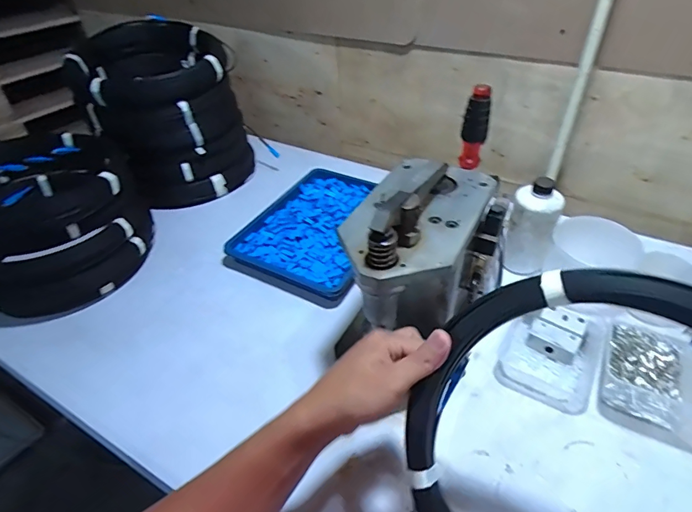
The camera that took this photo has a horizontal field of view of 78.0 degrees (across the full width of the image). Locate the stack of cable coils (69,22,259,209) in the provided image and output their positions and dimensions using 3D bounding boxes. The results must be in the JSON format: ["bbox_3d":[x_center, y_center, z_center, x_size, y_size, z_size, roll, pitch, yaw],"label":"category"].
[{"bbox_3d":[-0.386,-0.306,0.919,0.279,0.298,0.319,-27,46,-26],"label":"stack of cable coils"}]

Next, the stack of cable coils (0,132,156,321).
[{"bbox_3d":[-0.487,-0.055,0.713,0.280,0.211,0.280,-23,45,-23],"label":"stack of cable coils"}]

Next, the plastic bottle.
[{"bbox_3d":[0.295,-0.048,0.680,0.068,0.150,0.058,17,44,21],"label":"plastic bottle"}]

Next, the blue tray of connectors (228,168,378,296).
[{"bbox_3d":[-0.036,-0.063,0.828,0.235,0.035,0.325,20,45,23],"label":"blue tray of connectors"}]

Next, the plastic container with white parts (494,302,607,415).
[{"bbox_3d":[0.290,0.131,0.604,0.118,0.039,0.161,20,45,23],"label":"plastic container with white parts"}]

